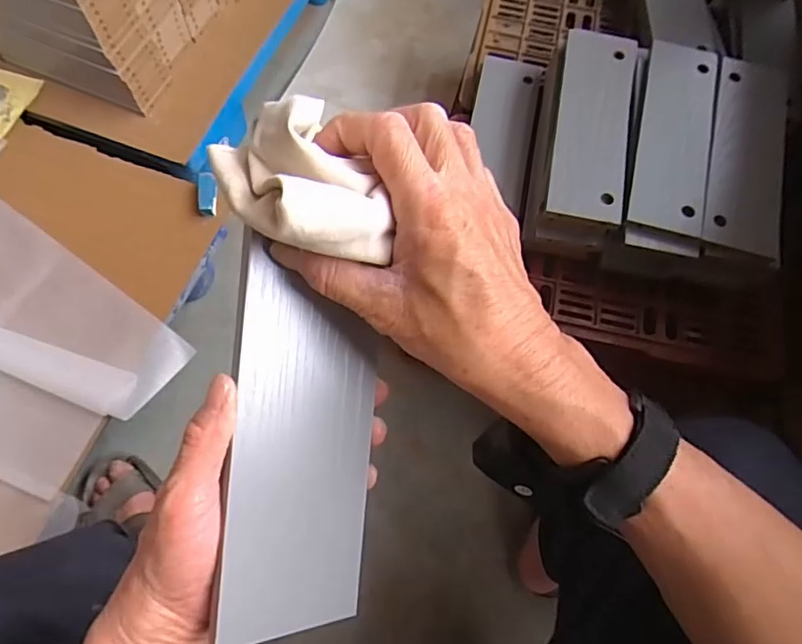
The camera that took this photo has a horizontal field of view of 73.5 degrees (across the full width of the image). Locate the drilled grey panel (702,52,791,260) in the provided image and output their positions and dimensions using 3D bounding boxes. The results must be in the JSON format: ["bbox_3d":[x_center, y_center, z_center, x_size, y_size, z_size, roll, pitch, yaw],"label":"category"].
[{"bbox_3d":[0.392,-0.196,0.603,0.080,0.019,0.246,15,69,4],"label":"drilled grey panel"}]

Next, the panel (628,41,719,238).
[{"bbox_3d":[0.316,-0.219,0.611,0.075,0.021,0.254,14,69,3],"label":"panel"}]

